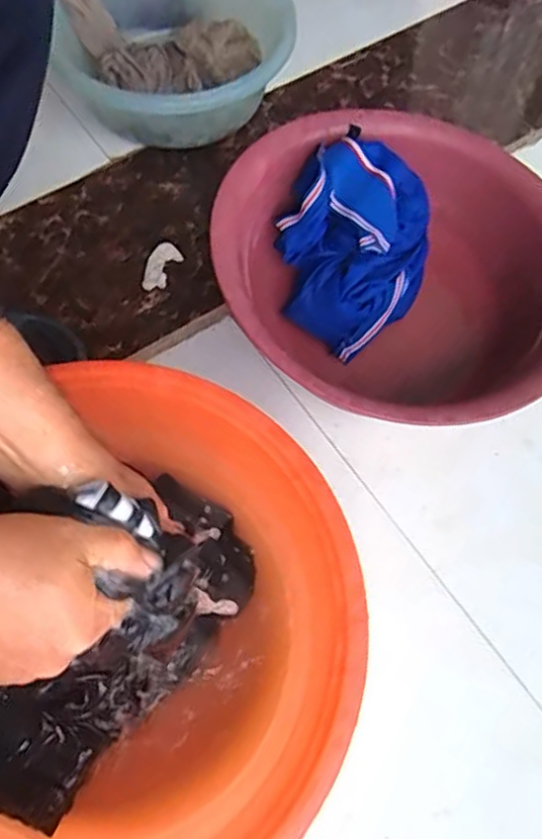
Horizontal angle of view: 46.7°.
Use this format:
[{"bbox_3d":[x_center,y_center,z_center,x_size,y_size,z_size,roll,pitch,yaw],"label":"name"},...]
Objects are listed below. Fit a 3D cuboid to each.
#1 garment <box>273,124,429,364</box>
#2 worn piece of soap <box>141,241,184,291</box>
[{"bbox_3d":[0.086,-0.186,0.689,0.165,0.124,0.199,20,67,8],"label":"garment"},{"bbox_3d":[-0.131,-0.177,0.733,0.036,0.014,0.063,24,68,9],"label":"worn piece of soap"}]

